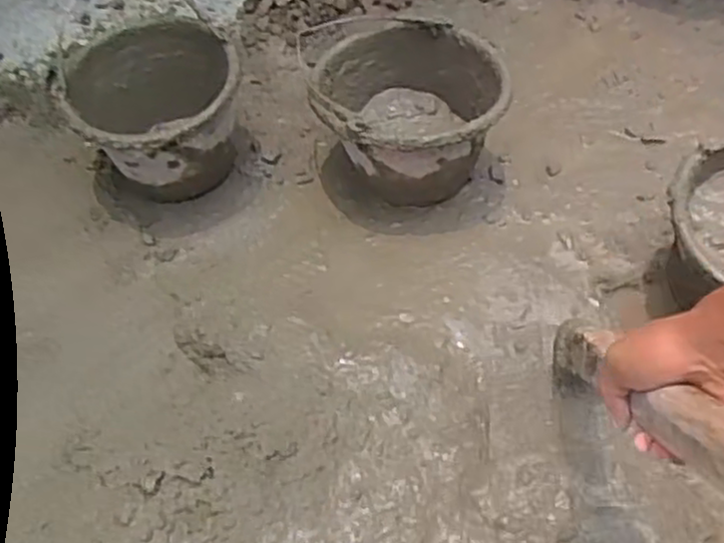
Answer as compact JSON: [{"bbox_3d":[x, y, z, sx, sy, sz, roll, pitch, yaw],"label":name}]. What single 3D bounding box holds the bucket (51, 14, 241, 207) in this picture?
[{"bbox_3d":[-0.273,-0.194,1.049,0.217,0.182,0.195,-12,55,-9],"label":"bucket"}]

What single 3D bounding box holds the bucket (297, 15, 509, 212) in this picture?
[{"bbox_3d":[0.057,-0.195,1.031,0.235,0.176,0.189,3,55,2],"label":"bucket"}]

